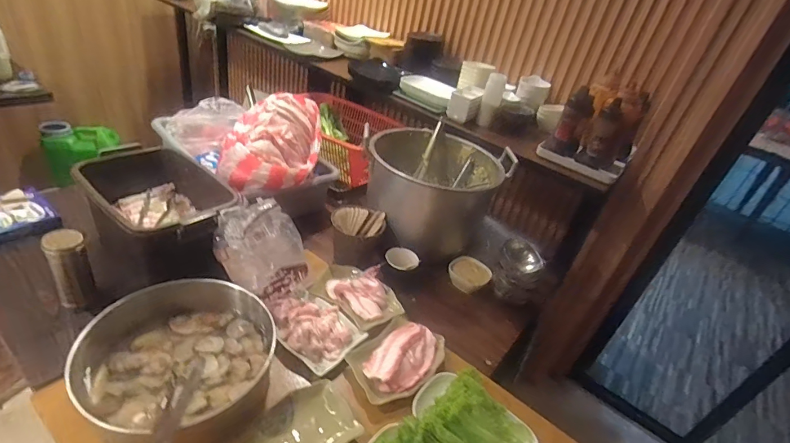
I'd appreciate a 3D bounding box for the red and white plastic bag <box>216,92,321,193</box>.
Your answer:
[{"bbox_3d":[-0.332,-0.217,1.113,0.231,0.198,0.305,-4,21,0],"label":"red and white plastic bag"}]

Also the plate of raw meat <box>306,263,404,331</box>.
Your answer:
[{"bbox_3d":[-0.083,0.166,0.983,0.218,0.038,0.161,32,50,23],"label":"plate of raw meat"}]

